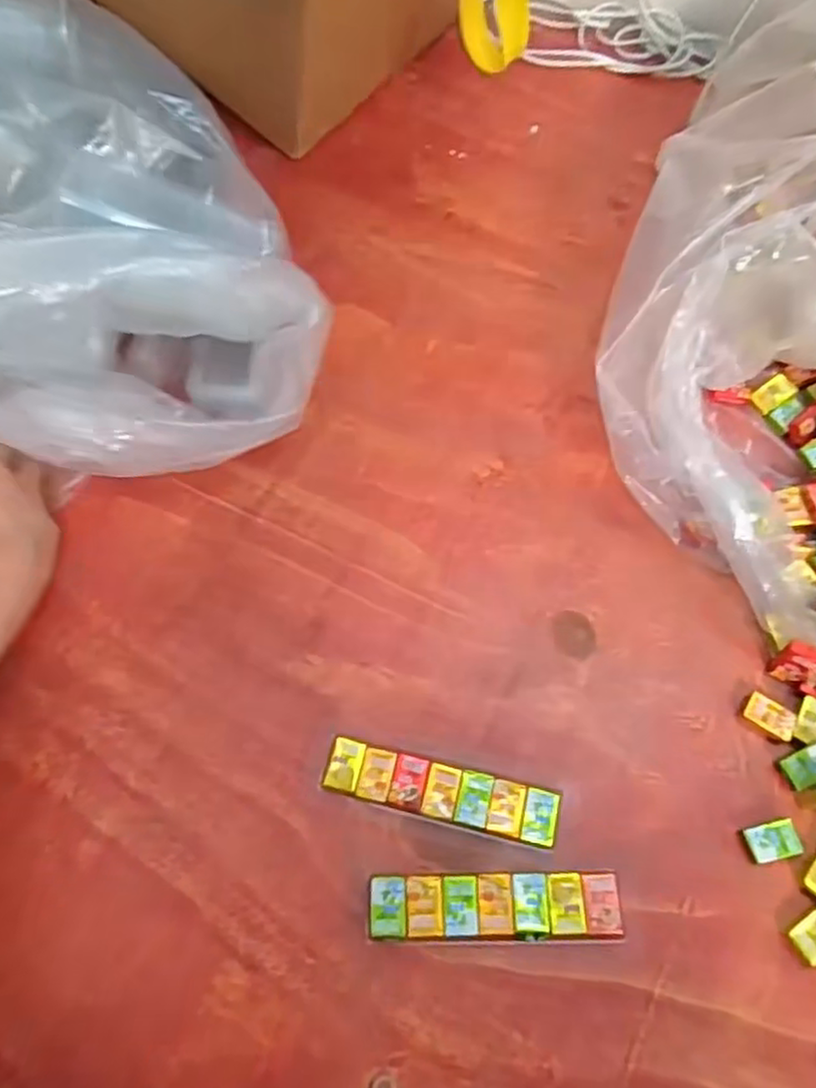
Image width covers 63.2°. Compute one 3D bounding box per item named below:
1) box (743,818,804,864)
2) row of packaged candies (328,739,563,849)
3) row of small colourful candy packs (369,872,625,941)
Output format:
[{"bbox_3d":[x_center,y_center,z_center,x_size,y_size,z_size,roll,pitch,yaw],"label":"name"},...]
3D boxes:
[{"bbox_3d":[0.182,0.149,0.332,0.026,0.009,0.017,-12,65,-5],"label":"box"},{"bbox_3d":[0.017,0.128,0.344,0.119,0.010,0.027,12,66,6],"label":"row of packaged candies"},{"bbox_3d":[0.042,0.175,0.322,0.118,0.010,0.028,-1,65,0],"label":"row of small colourful candy packs"}]

